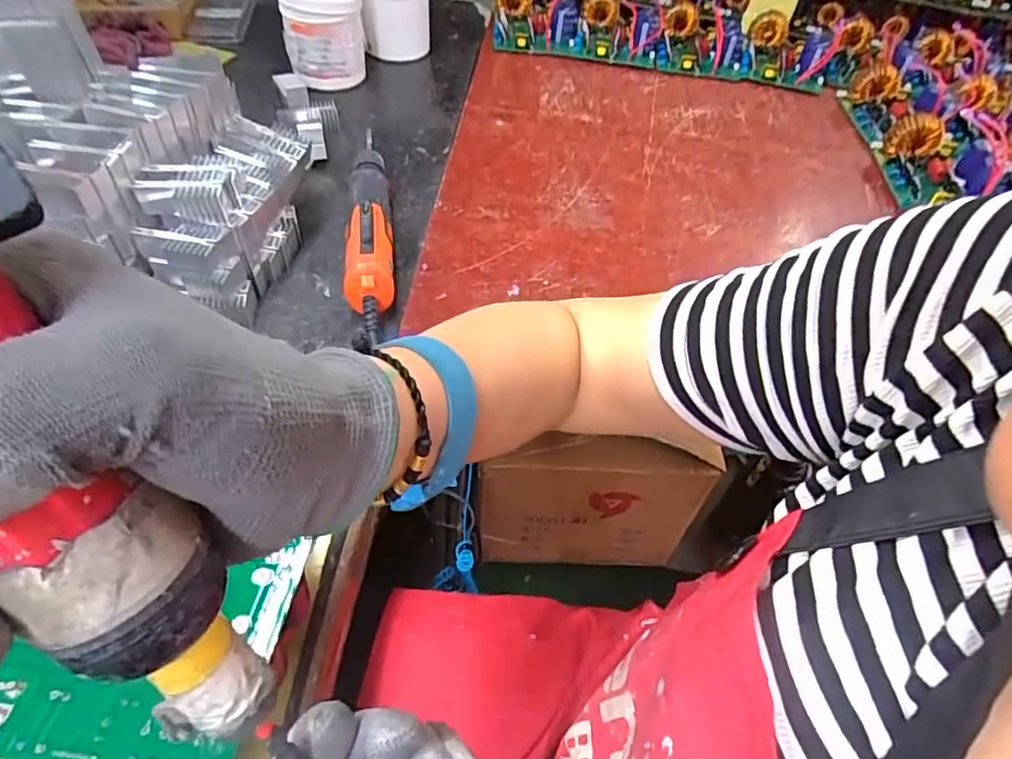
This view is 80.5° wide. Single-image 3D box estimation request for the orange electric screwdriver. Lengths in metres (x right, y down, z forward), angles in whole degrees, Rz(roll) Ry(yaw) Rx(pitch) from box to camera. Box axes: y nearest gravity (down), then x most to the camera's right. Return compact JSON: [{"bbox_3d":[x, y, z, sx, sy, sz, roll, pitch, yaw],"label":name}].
[{"bbox_3d":[-0.132,-0.161,0.572,0.042,0.054,0.319,-4,50,-9],"label":"orange electric screwdriver"}]

